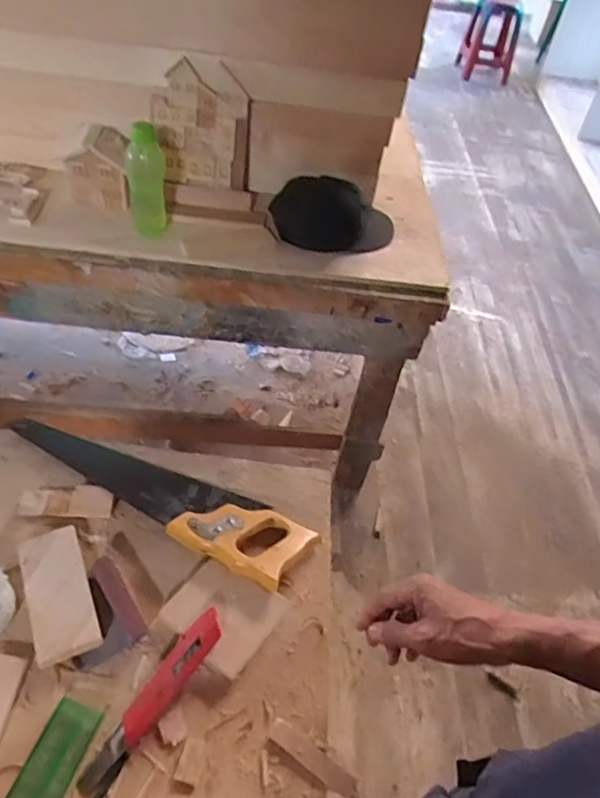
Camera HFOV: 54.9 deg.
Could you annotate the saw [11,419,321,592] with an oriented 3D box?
[{"bbox_3d":[-0.171,0.101,0.683,0.377,0.023,0.097,22,47,16],"label":"saw"}]

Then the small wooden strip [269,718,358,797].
[{"bbox_3d":[0.011,0.328,0.528,0.088,0.014,0.020,30,52,18],"label":"small wooden strip"}]

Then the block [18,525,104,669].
[{"bbox_3d":[-0.245,0.192,0.585,0.060,0.011,0.137,-17,49,-21],"label":"block"}]

